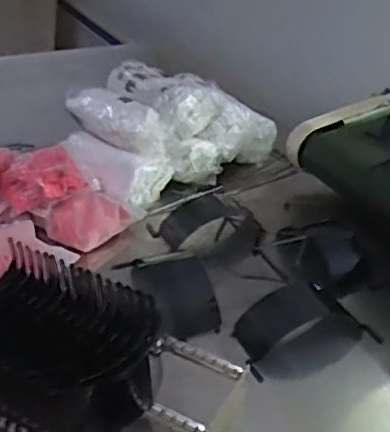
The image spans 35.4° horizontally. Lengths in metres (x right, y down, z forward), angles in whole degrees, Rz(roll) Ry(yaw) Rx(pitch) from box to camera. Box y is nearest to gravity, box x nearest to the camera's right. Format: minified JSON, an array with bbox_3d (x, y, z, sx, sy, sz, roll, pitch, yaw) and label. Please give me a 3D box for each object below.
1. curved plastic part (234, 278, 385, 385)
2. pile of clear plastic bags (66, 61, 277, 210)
[{"bbox_3d":[0.134,0.138,0.758,0.178,0.073,0.082,-13,35,-25],"label":"curved plastic part"},{"bbox_3d":[-0.036,-0.159,1.081,0.321,0.171,0.192,-25,42,-38],"label":"pile of clear plastic bags"}]

